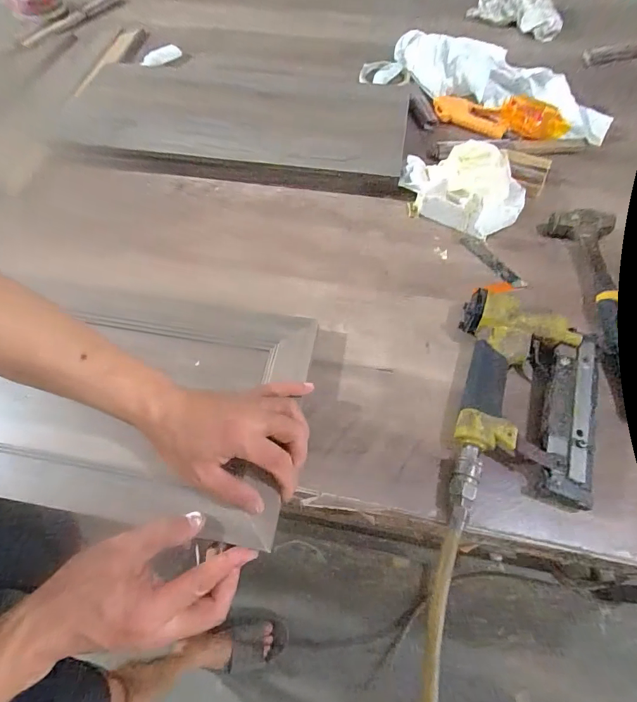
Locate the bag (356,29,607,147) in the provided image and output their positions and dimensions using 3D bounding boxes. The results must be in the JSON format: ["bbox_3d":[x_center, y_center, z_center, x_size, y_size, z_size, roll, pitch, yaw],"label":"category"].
[{"bbox_3d":[0.277,-0.460,0.652,0.419,0.049,0.139,30,65,16],"label":"bag"}]

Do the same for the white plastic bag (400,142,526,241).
[{"bbox_3d":[0.193,-0.224,0.523,0.164,0.061,0.112,27,65,15],"label":"white plastic bag"}]

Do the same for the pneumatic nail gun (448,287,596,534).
[{"bbox_3d":[0.199,0.054,0.380,0.131,0.043,0.242,12,62,7],"label":"pneumatic nail gun"}]

